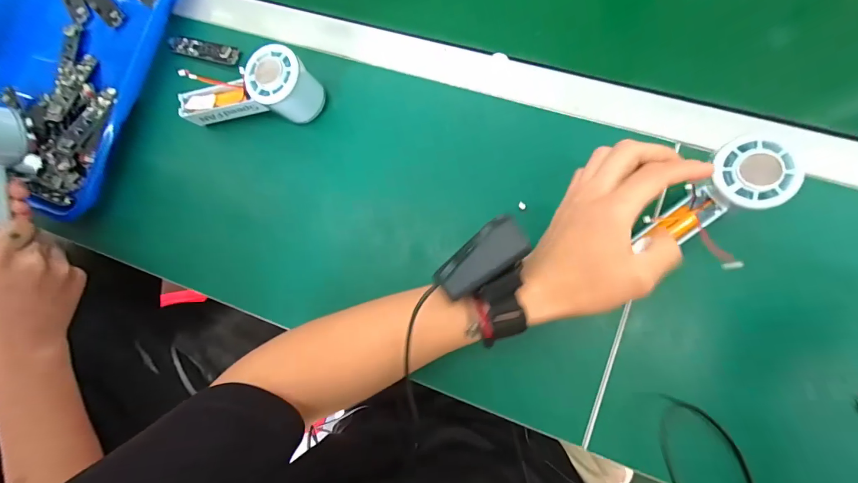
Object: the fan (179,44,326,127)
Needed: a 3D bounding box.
[{"bbox_3d":[-0.188,-0.159,0.376,0.153,0.056,0.053,0,84,10],"label":"fan"}]

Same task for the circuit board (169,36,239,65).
[{"bbox_3d":[-0.265,-0.225,0.422,0.093,0.008,0.023,15,86,11],"label":"circuit board"}]

